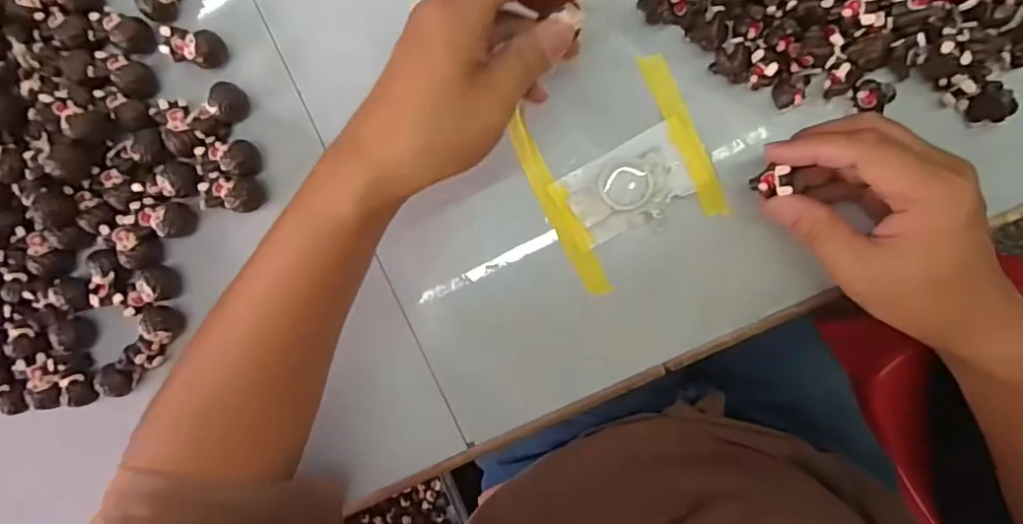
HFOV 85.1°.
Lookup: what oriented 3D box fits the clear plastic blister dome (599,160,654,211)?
[{"bbox_3d":[0.072,-0.048,0.351,0.032,0.016,0.030,0,93,7],"label":"clear plastic blister dome"}]

